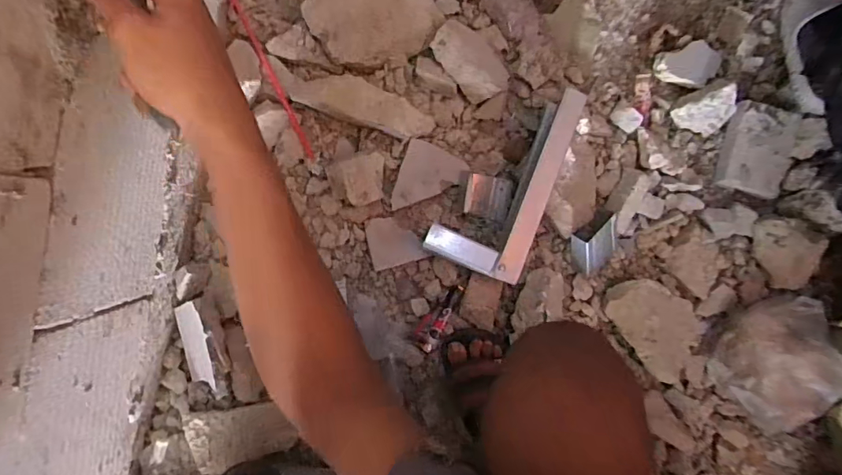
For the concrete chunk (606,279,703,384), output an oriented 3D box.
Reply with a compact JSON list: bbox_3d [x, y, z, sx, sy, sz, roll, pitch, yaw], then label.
[{"bbox_3d":[0.379,0.141,0.773,0.174,0.049,0.118,43,90,-5],"label":"concrete chunk"}]

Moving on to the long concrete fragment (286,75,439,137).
[{"bbox_3d":[-0.086,-0.193,0.698,0.218,0.050,0.057,19,92,-5],"label":"long concrete fragment"}]

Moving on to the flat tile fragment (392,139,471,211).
[{"bbox_3d":[0.011,-0.086,0.746,0.095,0.029,0.106,21,95,-8],"label":"flat tile fragment"}]

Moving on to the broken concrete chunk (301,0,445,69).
[{"bbox_3d":[-0.062,-0.334,0.705,0.194,0.034,0.145,-31,95,-2],"label":"broken concrete chunk"}]

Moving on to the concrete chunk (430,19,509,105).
[{"bbox_3d":[0.077,-0.267,0.722,0.079,0.036,0.127,-39,95,-1],"label":"concrete chunk"}]

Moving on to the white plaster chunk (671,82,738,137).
[{"bbox_3d":[0.467,-0.204,0.789,0.088,0.058,0.072,-24,94,-2],"label":"white plaster chunk"}]

